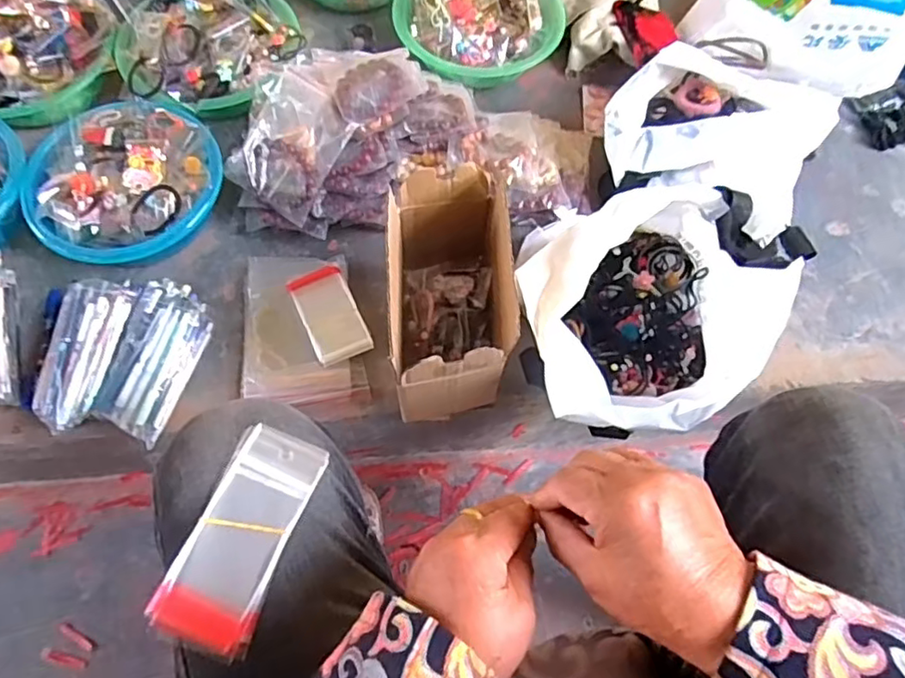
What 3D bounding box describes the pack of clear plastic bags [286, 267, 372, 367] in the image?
[{"bbox_3d":[-0.146,-0.030,0.736,0.065,0.010,0.121,-23,68,-11],"label":"pack of clear plastic bags"}]

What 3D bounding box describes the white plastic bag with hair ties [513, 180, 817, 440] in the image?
[{"bbox_3d":[0.207,-0.020,0.657,0.279,0.205,0.230,-26,68,-12],"label":"white plastic bag with hair ties"}]

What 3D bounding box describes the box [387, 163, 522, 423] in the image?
[{"bbox_3d":[-0.003,-0.044,0.654,0.113,0.172,0.217,-3,65,-2],"label":"box"}]

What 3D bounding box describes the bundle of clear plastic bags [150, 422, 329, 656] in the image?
[{"bbox_3d":[-0.124,0.116,0.371,0.056,0.011,0.125,27,63,-9],"label":"bundle of clear plastic bags"}]

